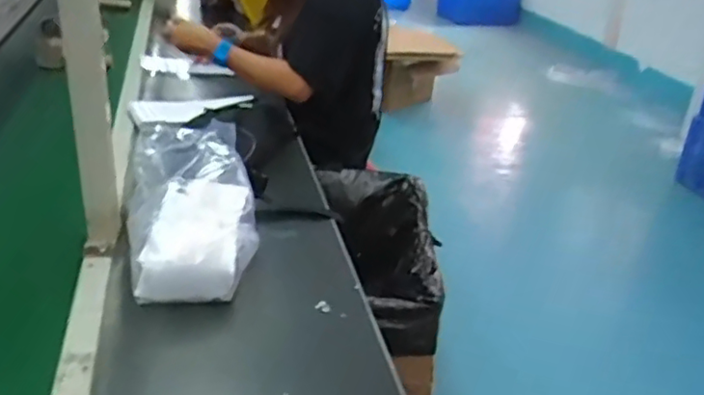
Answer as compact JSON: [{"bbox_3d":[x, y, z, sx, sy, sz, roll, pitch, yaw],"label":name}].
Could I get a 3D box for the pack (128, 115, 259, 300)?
[{"bbox_3d":[-0.219,-0.001,0.878,0.165,0.109,0.351,-2,28,-13],"label":"pack"}]

